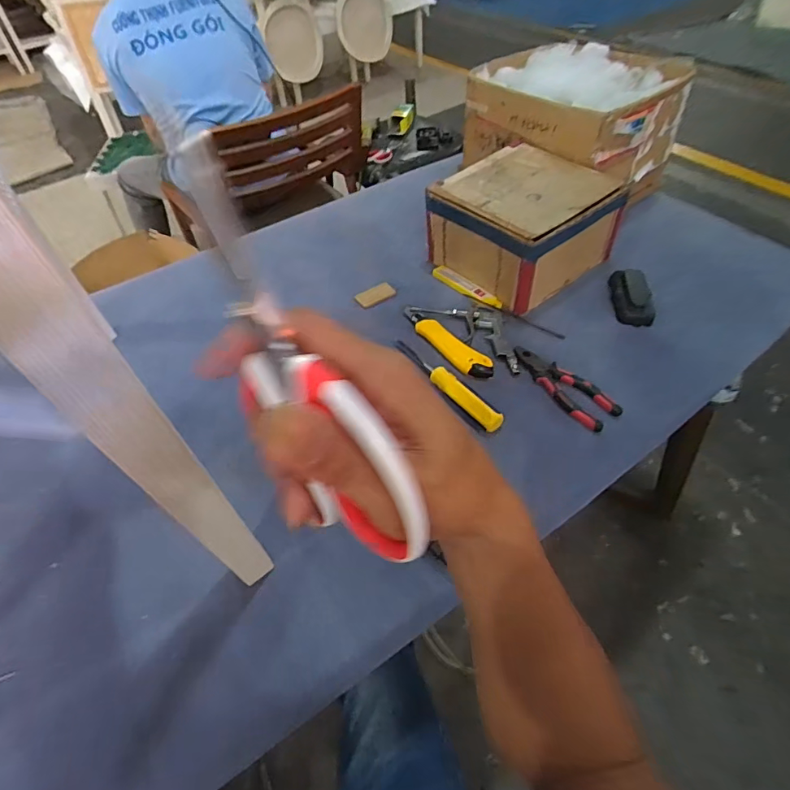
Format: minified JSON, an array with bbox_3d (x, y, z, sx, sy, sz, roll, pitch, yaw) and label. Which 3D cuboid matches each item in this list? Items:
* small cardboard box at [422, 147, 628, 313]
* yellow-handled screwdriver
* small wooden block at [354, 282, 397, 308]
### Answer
[{"bbox_3d":[0.199,-0.274,0.769,0.230,0.119,0.218,-32,55,-21],"label":"small cardboard box"},{"bbox_3d":[0.059,-0.021,0.632,0.030,0.027,0.198,-34,56,-22],"label":"yellow-handled screwdriver"},{"bbox_3d":[-0.031,-0.161,0.773,0.061,0.007,0.038,-24,53,-15],"label":"small wooden block"}]

